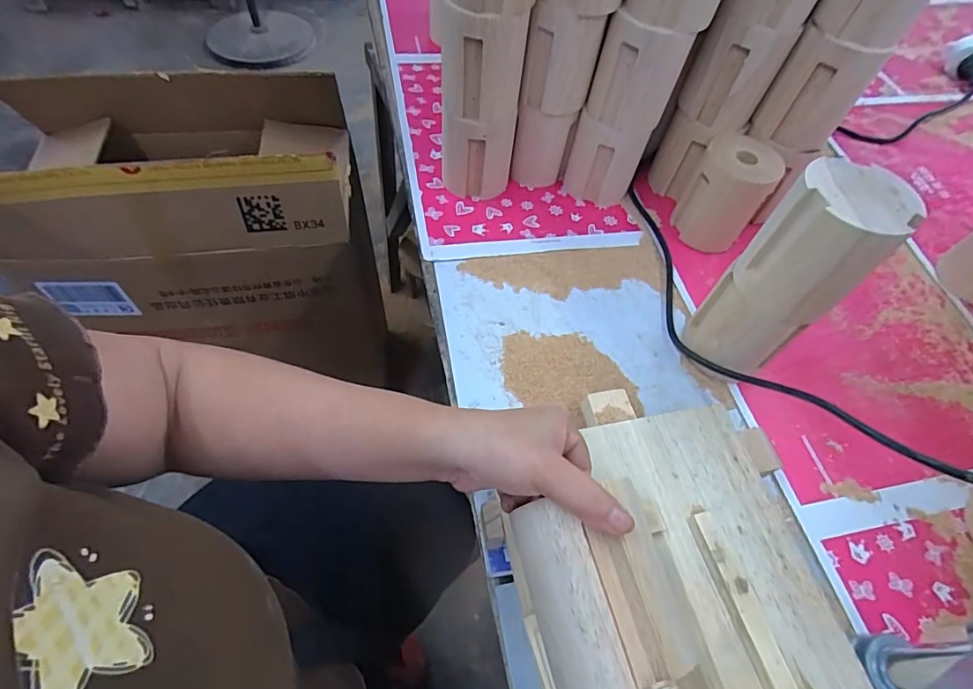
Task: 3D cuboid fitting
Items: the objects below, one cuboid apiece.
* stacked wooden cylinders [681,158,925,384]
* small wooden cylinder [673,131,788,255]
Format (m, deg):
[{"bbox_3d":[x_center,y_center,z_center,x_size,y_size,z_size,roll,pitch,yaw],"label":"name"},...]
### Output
[{"bbox_3d":[0.243,-0.047,0.415,0.073,0.197,0.075,-38,67,-25],"label":"stacked wooden cylinders"},{"bbox_3d":[0.260,-0.163,0.546,0.076,0.102,0.077,28,59,13],"label":"small wooden cylinder"}]

